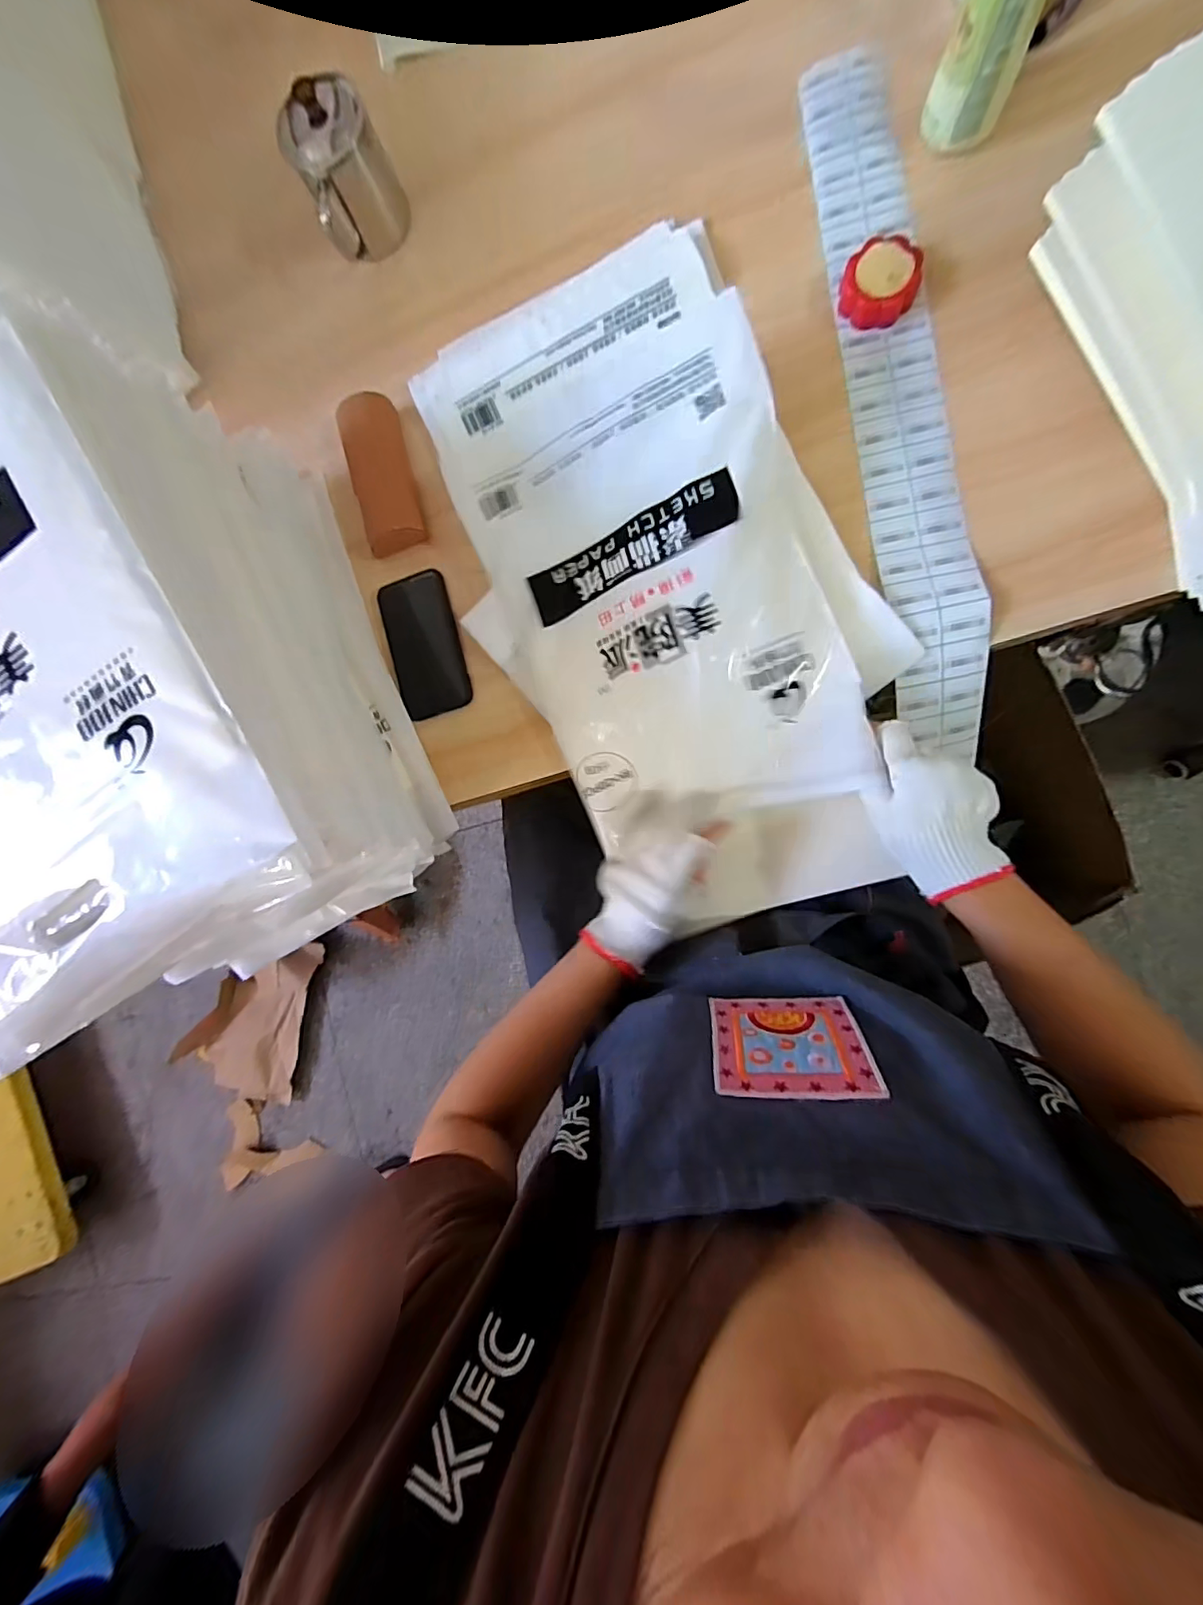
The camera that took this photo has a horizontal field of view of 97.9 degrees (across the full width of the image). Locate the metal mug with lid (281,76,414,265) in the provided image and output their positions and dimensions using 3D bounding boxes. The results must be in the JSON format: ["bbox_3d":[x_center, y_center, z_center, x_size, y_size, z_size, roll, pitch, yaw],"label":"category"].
[{"bbox_3d":[-0.255,-0.633,0.529,0.085,0.106,0.083,0,90,10],"label":"metal mug with lid"}]

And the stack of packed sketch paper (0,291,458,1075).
[{"bbox_3d":[-0.372,-0.087,0.456,0.318,0.250,0.461,-26,85,9],"label":"stack of packed sketch paper"}]

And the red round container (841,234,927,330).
[{"bbox_3d":[0.254,-0.472,0.476,0.065,0.027,0.059,6,91,10],"label":"red round container"}]

